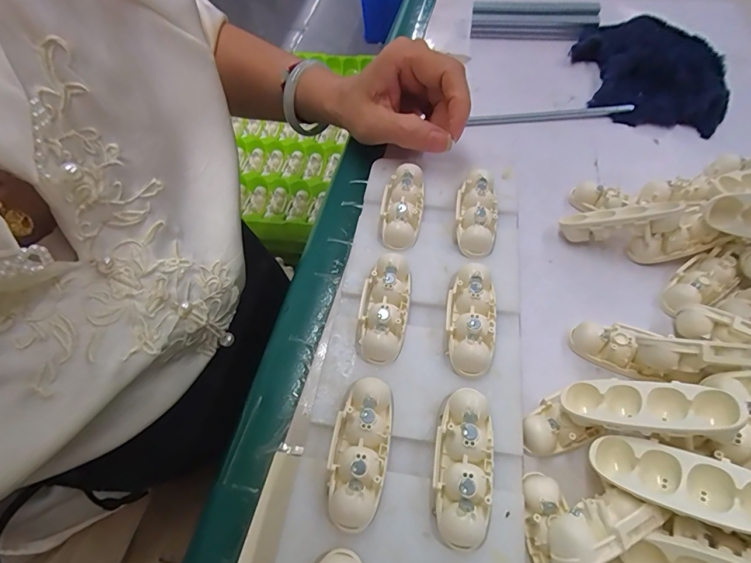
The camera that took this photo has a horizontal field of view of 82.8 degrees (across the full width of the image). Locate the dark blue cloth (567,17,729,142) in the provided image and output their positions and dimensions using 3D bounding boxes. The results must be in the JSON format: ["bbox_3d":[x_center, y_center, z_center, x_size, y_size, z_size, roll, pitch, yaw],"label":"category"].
[{"bbox_3d":[0.223,-0.175,0.352,0.111,0.026,0.109,15,59,14],"label":"dark blue cloth"}]

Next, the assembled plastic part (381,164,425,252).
[{"bbox_3d":[0.017,-0.047,0.266,0.024,0.016,0.059,4,57,8],"label":"assembled plastic part"}]

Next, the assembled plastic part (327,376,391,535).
[{"bbox_3d":[-0.007,0.074,0.188,0.024,0.016,0.060,3,56,7],"label":"assembled plastic part"}]

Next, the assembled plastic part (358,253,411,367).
[{"bbox_3d":[0.005,0.013,0.227,0.024,0.015,0.060,4,57,8],"label":"assembled plastic part"}]

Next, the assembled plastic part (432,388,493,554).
[{"bbox_3d":[0.038,0.078,0.182,0.024,0.016,0.061,6,57,9],"label":"assembled plastic part"}]

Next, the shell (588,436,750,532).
[{"bbox_3d":[0.120,0.080,0.166,0.064,0.013,0.021,6,53,41],"label":"shell"}]

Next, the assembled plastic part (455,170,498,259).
[{"bbox_3d":[0.061,-0.042,0.260,0.022,0.016,0.056,2,56,7],"label":"assembled plastic part"}]

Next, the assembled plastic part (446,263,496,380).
[{"bbox_3d":[0.049,0.019,0.221,0.023,0.015,0.060,4,57,8],"label":"assembled plastic part"}]

